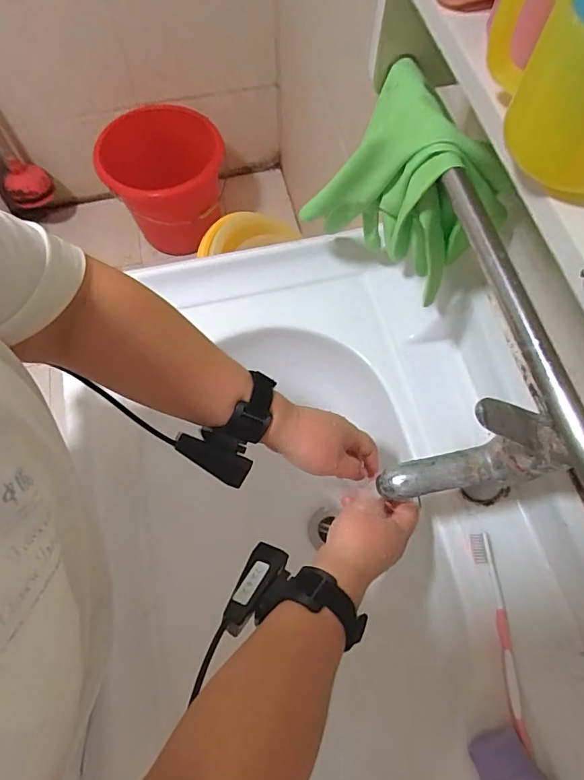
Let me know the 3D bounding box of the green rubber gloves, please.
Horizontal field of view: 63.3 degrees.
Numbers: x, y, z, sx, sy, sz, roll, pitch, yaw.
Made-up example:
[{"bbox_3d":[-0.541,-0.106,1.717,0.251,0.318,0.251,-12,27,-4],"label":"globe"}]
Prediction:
[{"bbox_3d":[0.098,-0.177,0.440,0.074,0.190,0.170,-42,73,-16],"label":"green rubber gloves"}]

